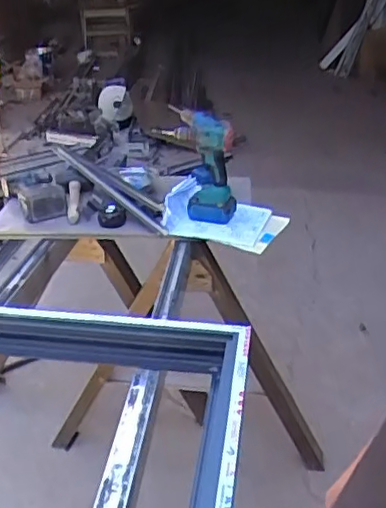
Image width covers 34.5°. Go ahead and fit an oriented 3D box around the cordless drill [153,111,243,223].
[{"bbox_3d":[0.018,-0.211,1.549,0.190,0.225,0.117,15,31,26],"label":"cordless drill"}]

